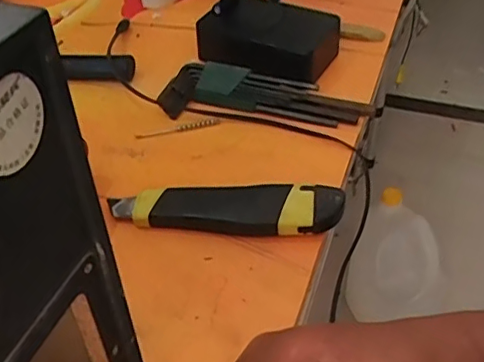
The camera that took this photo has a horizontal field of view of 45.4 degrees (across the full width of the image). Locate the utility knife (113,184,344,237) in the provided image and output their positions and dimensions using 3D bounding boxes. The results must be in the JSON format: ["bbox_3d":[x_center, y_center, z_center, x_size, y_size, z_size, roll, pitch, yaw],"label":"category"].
[{"bbox_3d":[-0.012,0.018,0.397,0.156,0.024,0.035,2,43,4],"label":"utility knife"}]

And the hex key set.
[{"bbox_3d":[0.020,-0.073,0.496,0.175,0.027,0.052,5,44,7],"label":"hex key set"}]

